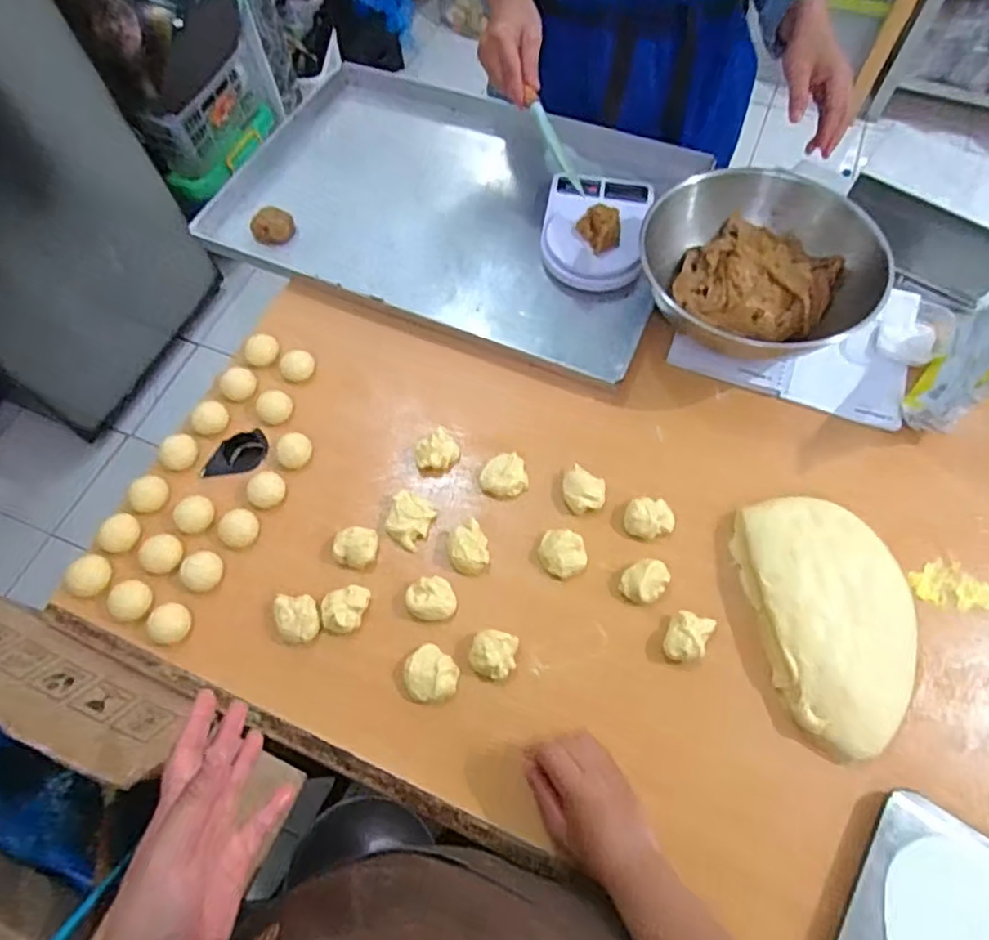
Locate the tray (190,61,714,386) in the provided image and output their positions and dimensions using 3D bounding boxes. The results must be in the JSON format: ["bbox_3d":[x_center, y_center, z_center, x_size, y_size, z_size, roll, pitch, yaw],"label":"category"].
[{"bbox_3d":[-0.051,-0.375,0.867,0.601,0.051,0.433,22,65,9],"label":"tray"}]

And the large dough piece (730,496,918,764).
[{"bbox_3d":[0.320,0.135,0.597,0.135,0.038,0.232,-9,65,-2],"label":"large dough piece"}]

